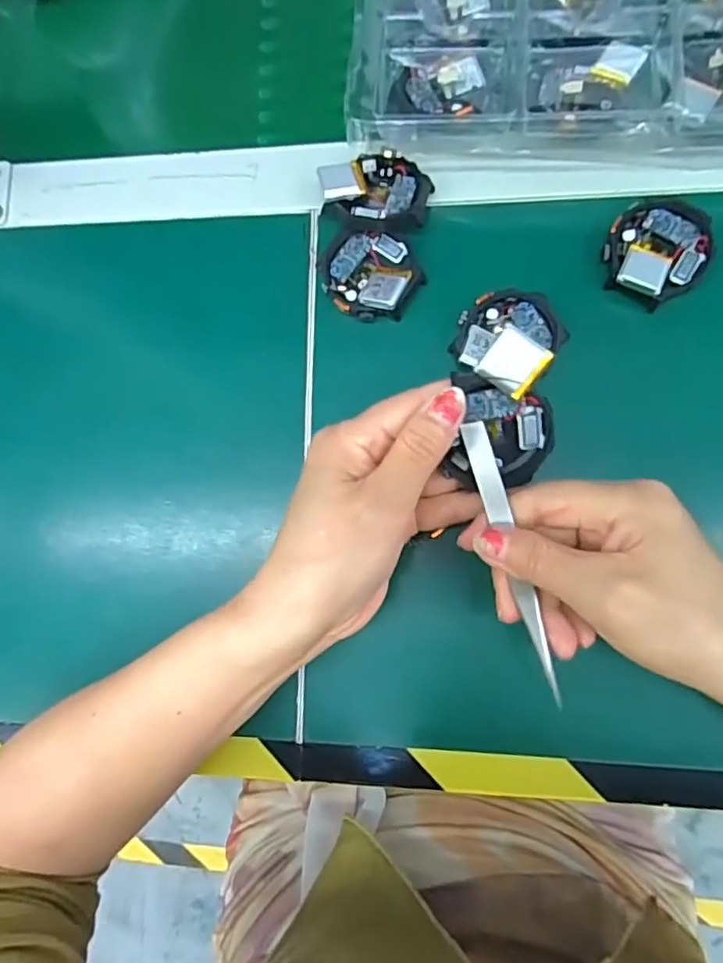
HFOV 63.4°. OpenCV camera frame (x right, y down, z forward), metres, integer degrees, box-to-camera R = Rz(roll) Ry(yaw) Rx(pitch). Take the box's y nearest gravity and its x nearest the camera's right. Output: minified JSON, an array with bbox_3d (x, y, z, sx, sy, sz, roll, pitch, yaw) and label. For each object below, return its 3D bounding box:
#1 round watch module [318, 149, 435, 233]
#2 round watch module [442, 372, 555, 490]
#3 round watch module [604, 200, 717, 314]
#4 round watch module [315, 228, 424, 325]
[{"bbox_3d":[0.007,-0.152,0.304,0.056,0.014,0.042,11,85,9],"label":"round watch module"},{"bbox_3d":[0.057,-0.021,0.242,0.043,0.010,0.047,-1,117,-7],"label":"round watch module"},{"bbox_3d":[0.147,-0.114,0.293,0.047,0.020,0.050,-1,83,7],"label":"round watch module"},{"bbox_3d":[0.003,-0.110,0.304,0.052,0.012,0.046,34,88,10],"label":"round watch module"}]

